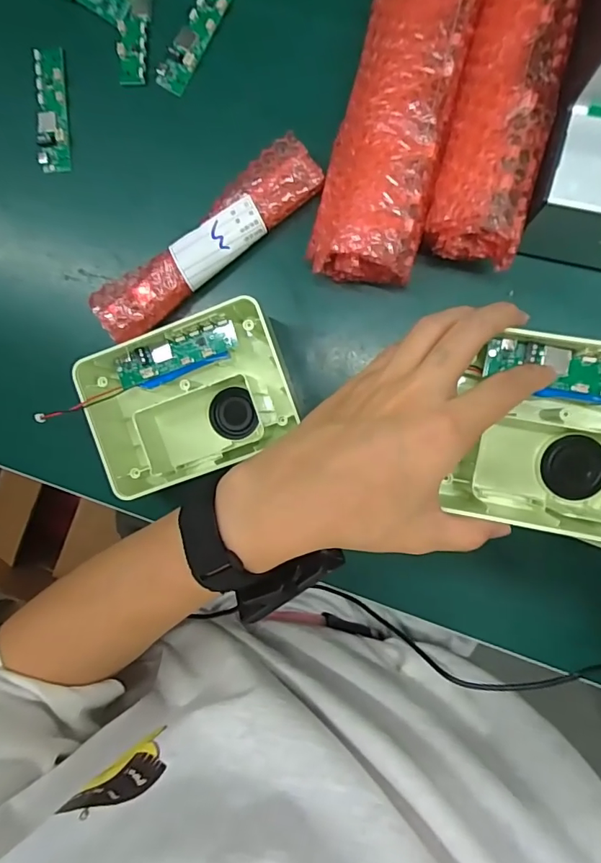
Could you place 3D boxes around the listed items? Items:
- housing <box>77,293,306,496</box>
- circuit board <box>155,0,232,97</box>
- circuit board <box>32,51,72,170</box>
[{"bbox_3d":[-0.082,-0.022,0.360,0.150,0.058,0.103,-22,87,6],"label":"housing"},{"bbox_3d":[-0.078,-0.300,0.364,0.023,0.009,0.092,32,93,5],"label":"circuit board"},{"bbox_3d":[-0.194,-0.251,0.380,0.023,0.011,0.089,0,90,6],"label":"circuit board"}]

